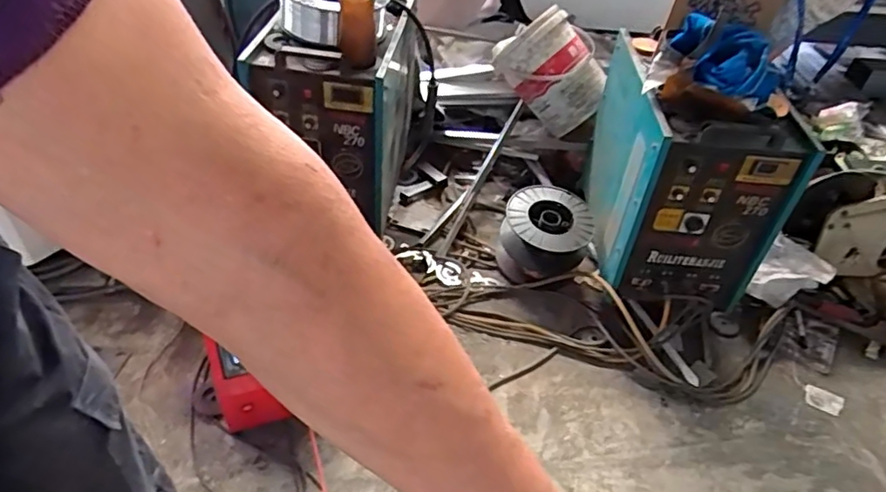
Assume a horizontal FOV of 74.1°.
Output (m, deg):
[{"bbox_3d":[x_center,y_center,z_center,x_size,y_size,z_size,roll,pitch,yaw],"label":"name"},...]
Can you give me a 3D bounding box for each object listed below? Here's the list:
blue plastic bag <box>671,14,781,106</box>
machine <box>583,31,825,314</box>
[{"bbox_3d":[0.611,-0.411,1.275,0.237,0.125,0.124,28,48,23],"label":"blue plastic bag"},{"bbox_3d":[0.663,-0.229,1.633,0.399,0.555,0.572,6,43,1],"label":"machine"}]

